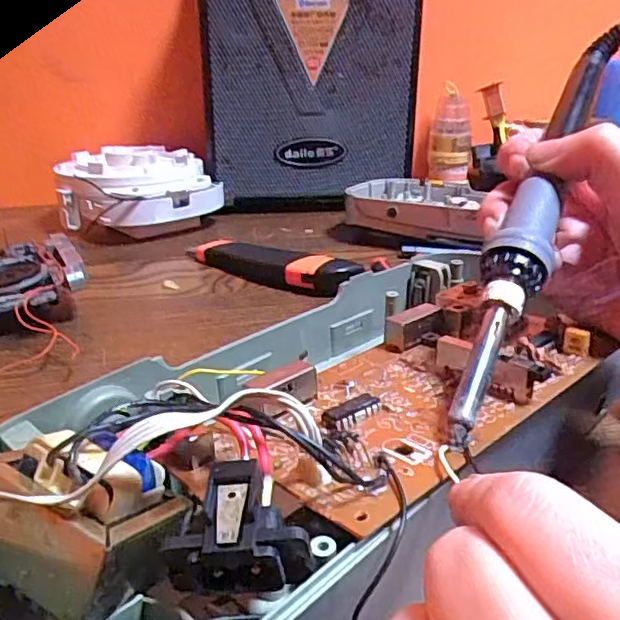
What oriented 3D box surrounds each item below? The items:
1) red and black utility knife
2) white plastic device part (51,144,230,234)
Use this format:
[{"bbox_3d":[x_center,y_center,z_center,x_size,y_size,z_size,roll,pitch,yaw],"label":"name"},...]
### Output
[{"bbox_3d":[-0.030,-0.037,0.476,0.144,0.024,0.034,17,28,36],"label":"red and black utility knife"},{"bbox_3d":[-0.171,-0.118,0.610,0.146,0.068,0.141,-17,28,-35],"label":"white plastic device part"}]

